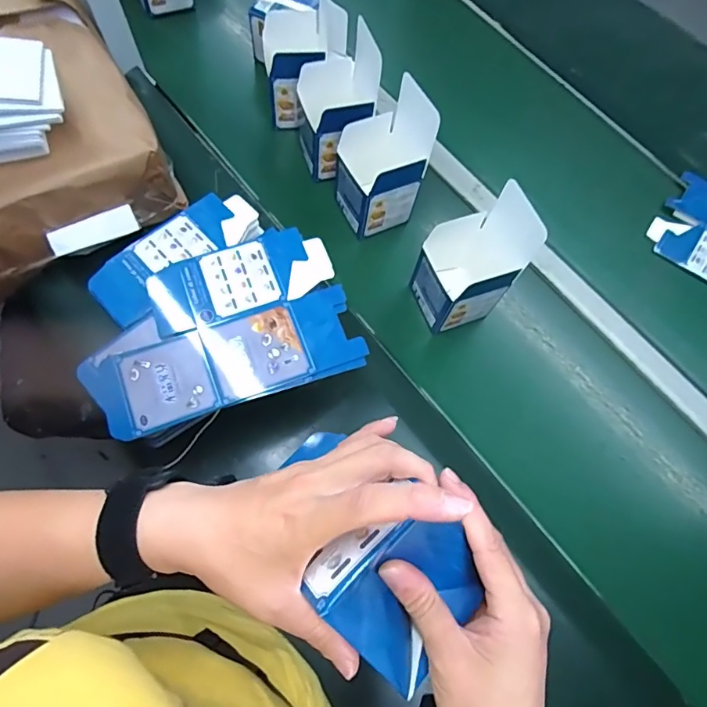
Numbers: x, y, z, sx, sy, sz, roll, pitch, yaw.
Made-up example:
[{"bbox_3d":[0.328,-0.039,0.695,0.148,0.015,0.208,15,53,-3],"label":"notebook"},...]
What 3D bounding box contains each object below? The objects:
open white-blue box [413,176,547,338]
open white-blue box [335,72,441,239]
[{"bbox_3d":[0.134,-0.111,0.585,0.100,0.166,0.100,-21,70,-9],"label":"open white-blue box"},{"bbox_3d":[0.035,-0.246,0.626,0.102,0.170,0.101,-26,71,-11],"label":"open white-blue box"}]

